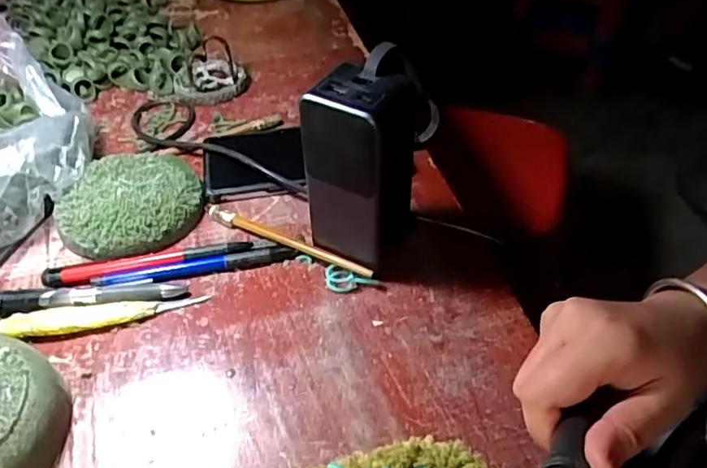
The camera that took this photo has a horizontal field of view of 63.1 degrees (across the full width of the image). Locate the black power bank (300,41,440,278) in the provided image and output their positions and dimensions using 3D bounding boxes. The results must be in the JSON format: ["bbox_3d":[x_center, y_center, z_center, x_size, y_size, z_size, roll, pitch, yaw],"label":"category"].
[{"bbox_3d":[0.010,-0.037,0.370,0.061,0.136,0.060,29,52,26],"label":"black power bank"}]

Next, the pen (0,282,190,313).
[{"bbox_3d":[-0.183,0.042,0.382,0.138,0.012,0.015,-5,45,-4],"label":"pen"}]

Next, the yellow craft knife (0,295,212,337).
[{"bbox_3d":[-0.164,0.053,0.373,0.130,0.008,0.017,-8,45,-8],"label":"yellow craft knife"}]

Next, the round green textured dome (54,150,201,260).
[{"bbox_3d":[-0.168,-0.025,0.439,0.097,0.022,0.100,0,45,0],"label":"round green textured dome"}]

